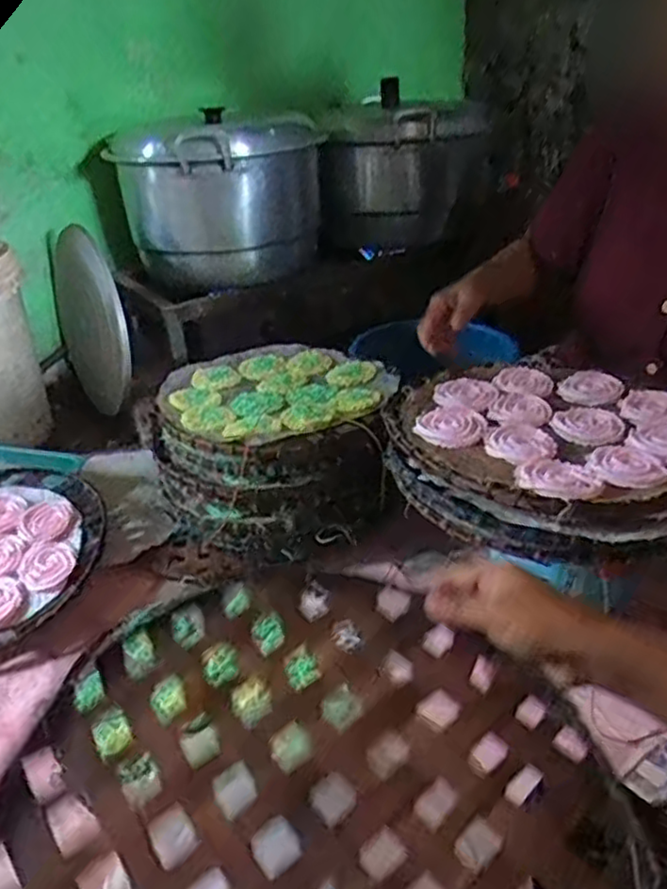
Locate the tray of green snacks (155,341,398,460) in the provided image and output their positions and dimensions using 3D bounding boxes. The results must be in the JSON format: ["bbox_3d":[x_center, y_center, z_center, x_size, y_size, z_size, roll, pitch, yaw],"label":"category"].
[{"bbox_3d":[-0.099,-0.084,1.126,0.363,0.035,0.378,-14,32,-17],"label":"tray of green snacks"}]

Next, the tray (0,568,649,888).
[{"bbox_3d":[-0.023,0.219,0.411,0.346,0.052,0.355,23,40,38],"label":"tray"}]

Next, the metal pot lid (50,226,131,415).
[{"bbox_3d":[-0.490,-0.252,1.419,0.066,0.328,0.391,-20,34,-25],"label":"metal pot lid"}]

